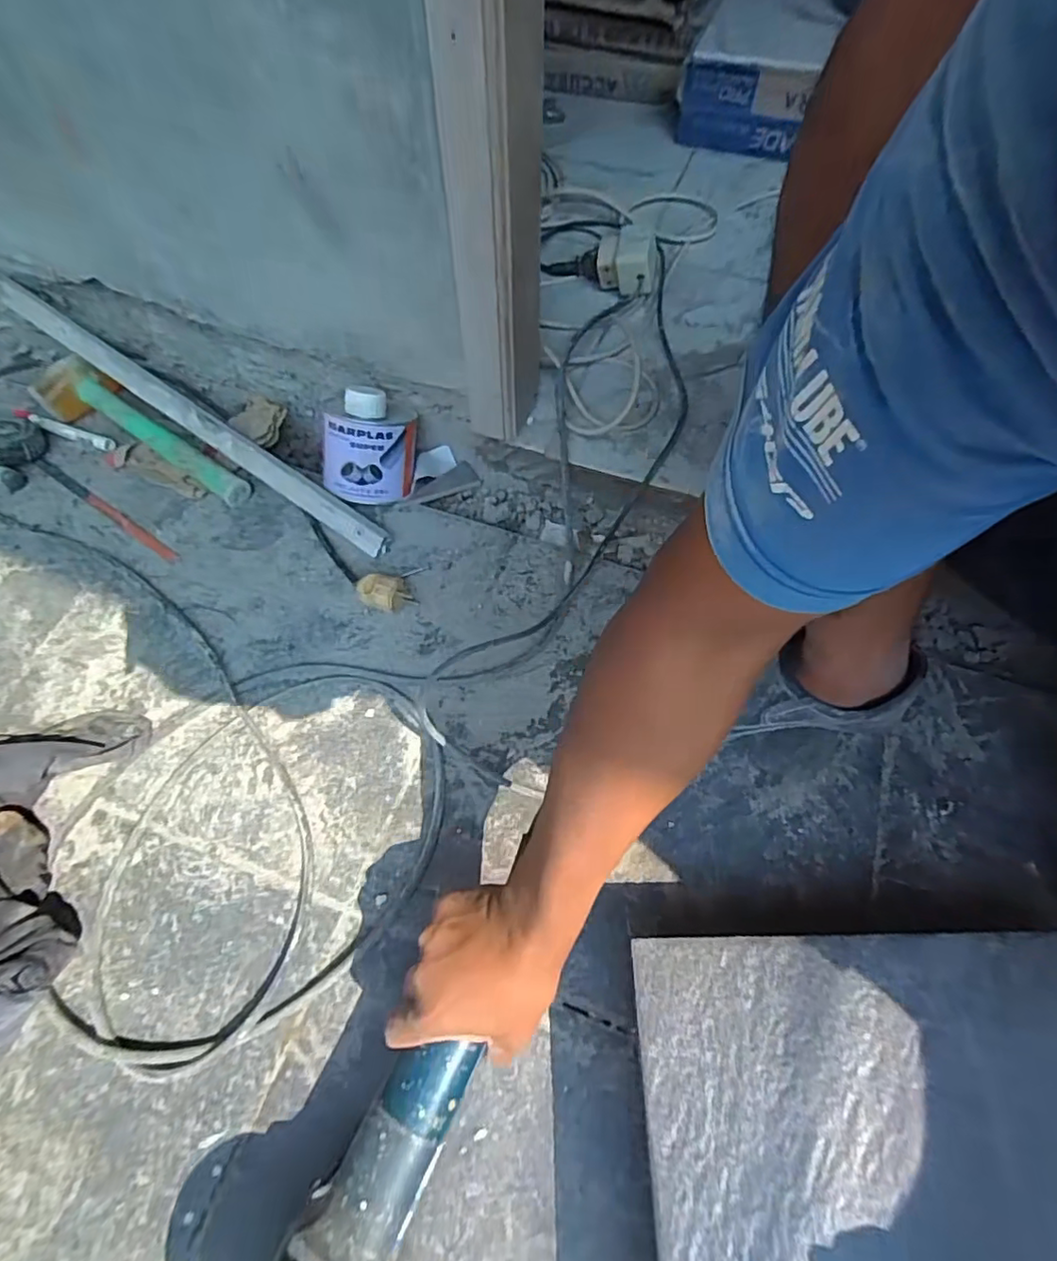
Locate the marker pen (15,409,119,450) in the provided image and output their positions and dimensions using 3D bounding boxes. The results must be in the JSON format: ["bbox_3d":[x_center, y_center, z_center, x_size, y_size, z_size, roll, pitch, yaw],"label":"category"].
[{"bbox_3d":[-0.568,-0.246,0.721,0.145,0.013,0.016,20,66,12],"label":"marker pen"}]

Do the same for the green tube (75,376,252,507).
[{"bbox_3d":[-0.434,-0.225,0.692,0.273,0.035,0.031,32,69,16],"label":"green tube"}]

